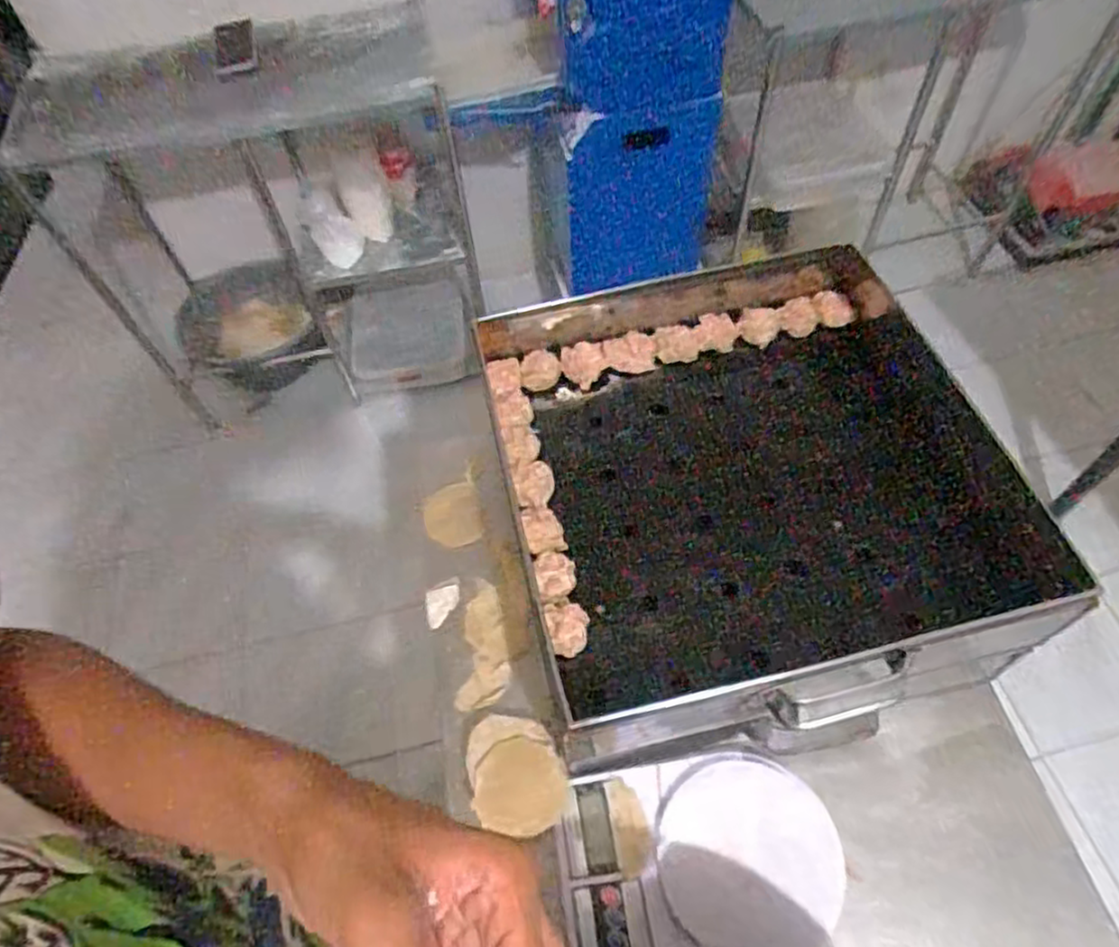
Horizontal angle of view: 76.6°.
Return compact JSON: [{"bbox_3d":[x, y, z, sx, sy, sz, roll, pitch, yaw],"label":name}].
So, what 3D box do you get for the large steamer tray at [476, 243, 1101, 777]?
[{"bbox_3d":[0.156,0.012,0.669,0.388,0.139,0.431,-12,57,-3],"label":"large steamer tray"}]

